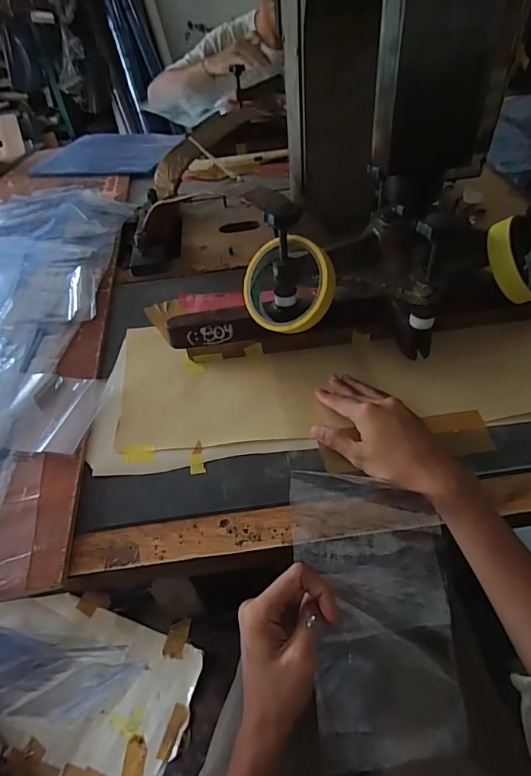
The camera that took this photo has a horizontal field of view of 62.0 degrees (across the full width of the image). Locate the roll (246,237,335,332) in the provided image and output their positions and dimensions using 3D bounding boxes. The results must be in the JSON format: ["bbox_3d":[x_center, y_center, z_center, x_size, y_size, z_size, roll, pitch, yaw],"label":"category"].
[{"bbox_3d":[0.022,-0.101,0.435,0.090,0.089,0.021,-6,-2,30],"label":"roll"}]

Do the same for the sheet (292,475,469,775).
[{"bbox_3d":[0.078,0.150,0.321,0.106,0.030,0.186,-5,45,2],"label":"sheet"}]

